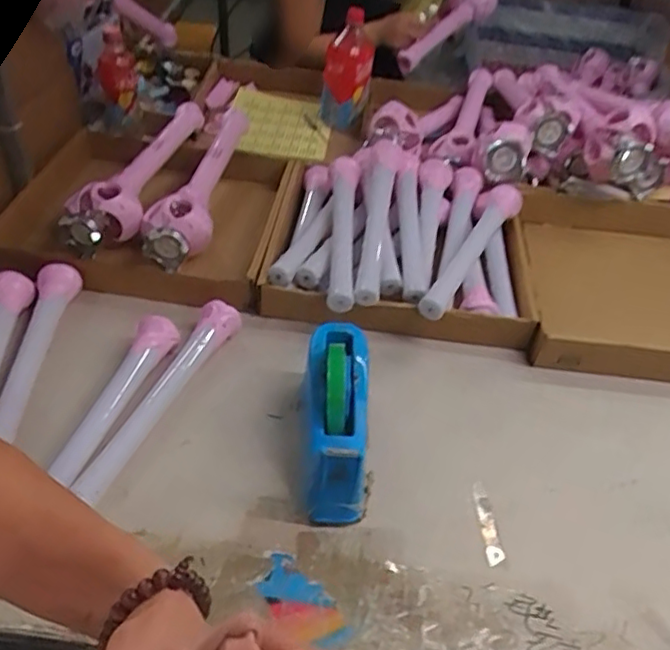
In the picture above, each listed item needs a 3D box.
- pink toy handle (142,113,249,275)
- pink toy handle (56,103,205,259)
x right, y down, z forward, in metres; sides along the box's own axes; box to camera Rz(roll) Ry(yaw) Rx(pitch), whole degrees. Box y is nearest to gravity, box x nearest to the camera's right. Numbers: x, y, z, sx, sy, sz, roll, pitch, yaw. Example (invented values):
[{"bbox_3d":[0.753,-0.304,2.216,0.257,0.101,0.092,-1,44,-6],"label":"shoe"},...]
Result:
[{"bbox_3d":[-0.215,-0.231,1.012,0.100,0.081,0.389,8,44,1],"label":"pink toy handle"},{"bbox_3d":[-0.312,-0.245,1.006,0.107,0.084,0.374,11,44,4],"label":"pink toy handle"}]

